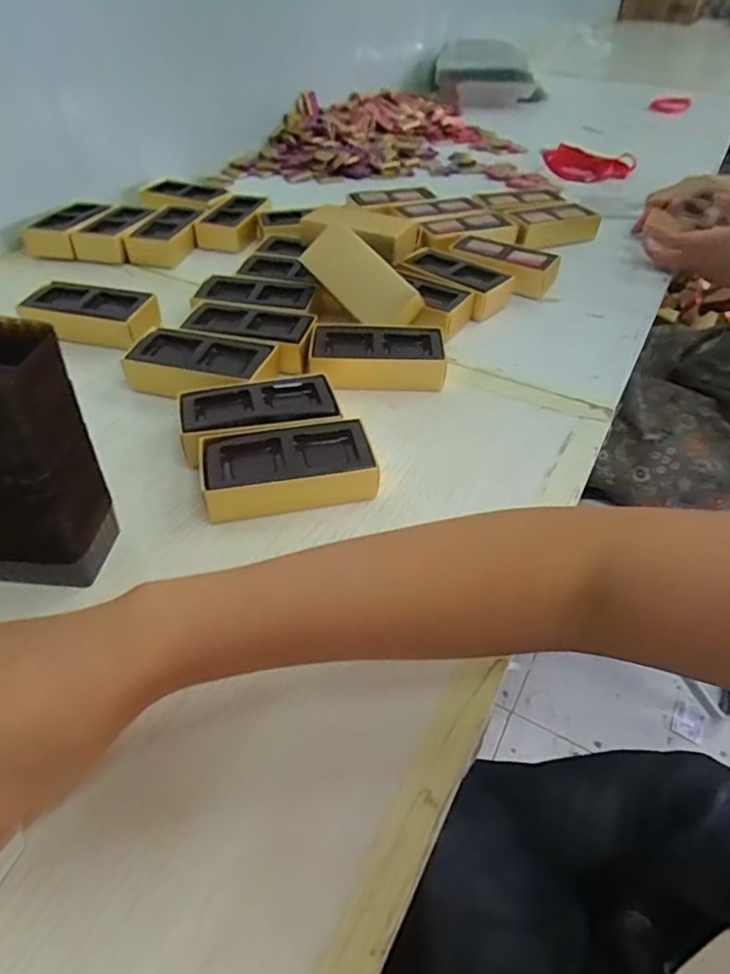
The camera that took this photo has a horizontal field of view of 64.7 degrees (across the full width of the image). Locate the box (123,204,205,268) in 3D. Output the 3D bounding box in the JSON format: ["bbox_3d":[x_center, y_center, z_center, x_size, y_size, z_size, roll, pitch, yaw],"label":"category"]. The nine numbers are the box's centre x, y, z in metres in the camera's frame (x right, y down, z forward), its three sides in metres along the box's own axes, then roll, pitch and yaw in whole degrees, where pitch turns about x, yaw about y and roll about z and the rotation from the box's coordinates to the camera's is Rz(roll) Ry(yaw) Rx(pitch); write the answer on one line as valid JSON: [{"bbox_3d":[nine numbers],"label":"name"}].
[{"bbox_3d":[-0.233,-0.303,0.691,0.055,0.034,0.121,9,44,6],"label":"box"}]

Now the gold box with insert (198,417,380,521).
[{"bbox_3d":[-0.053,-0.010,0.398,0.112,0.034,0.064,-8,45,-10],"label":"gold box with insert"}]

